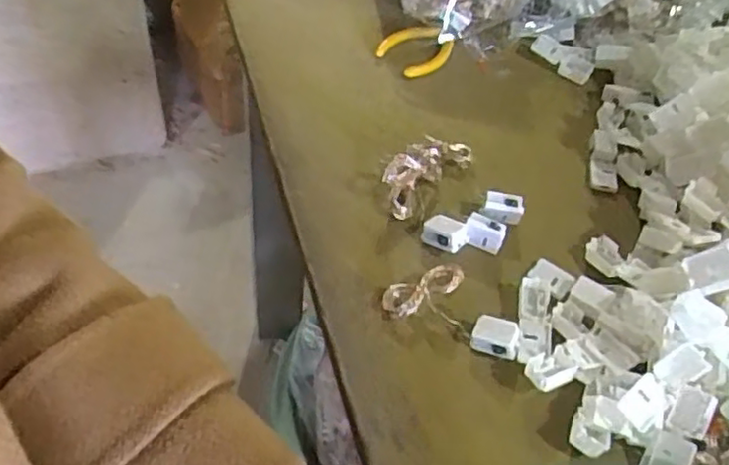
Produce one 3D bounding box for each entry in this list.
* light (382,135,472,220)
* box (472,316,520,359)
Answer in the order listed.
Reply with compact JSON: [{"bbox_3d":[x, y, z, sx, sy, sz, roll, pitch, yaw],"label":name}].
[{"bbox_3d":[0.040,-0.048,0.457,0.036,0.032,0.079,38,57,21],"label":"light"},{"bbox_3d":[0.077,0.061,0.387,0.026,0.017,0.019,22,53,11],"label":"box"}]

